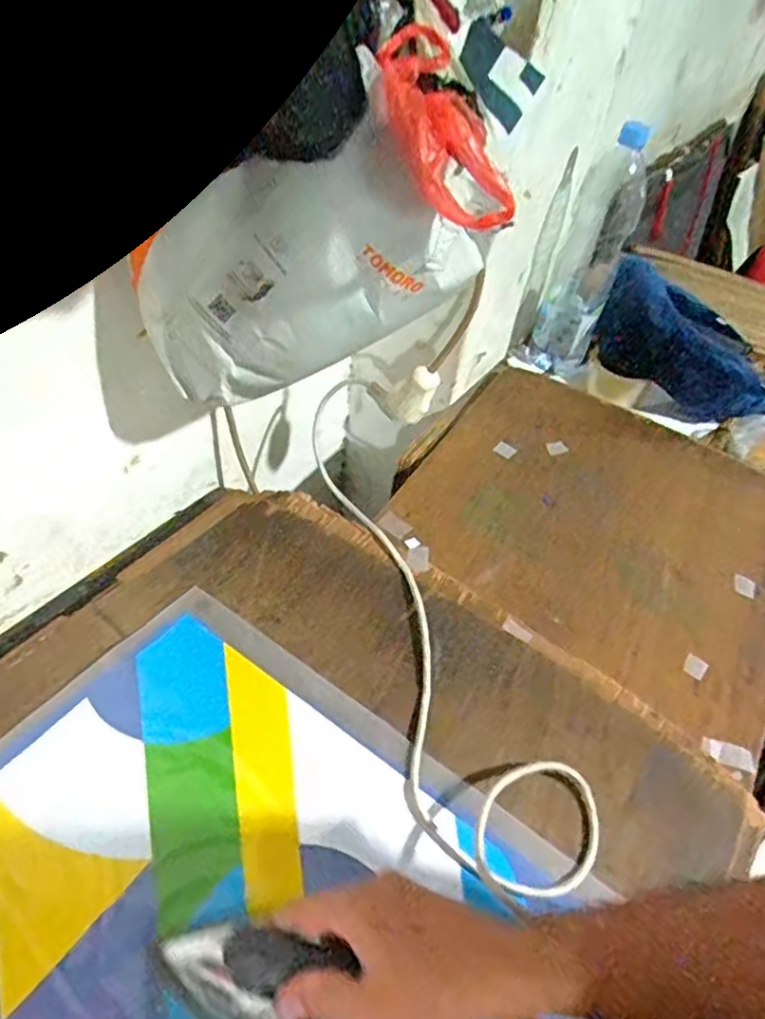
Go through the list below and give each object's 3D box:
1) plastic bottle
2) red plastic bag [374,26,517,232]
[{"bbox_3d":[0.285,-0.349,0.912,0.087,0.330,0.071,19,48,11],"label":"plastic bottle"},{"bbox_3d":[0.037,-0.230,0.393,0.061,0.031,0.128,-19,83,-23],"label":"red plastic bag"}]

